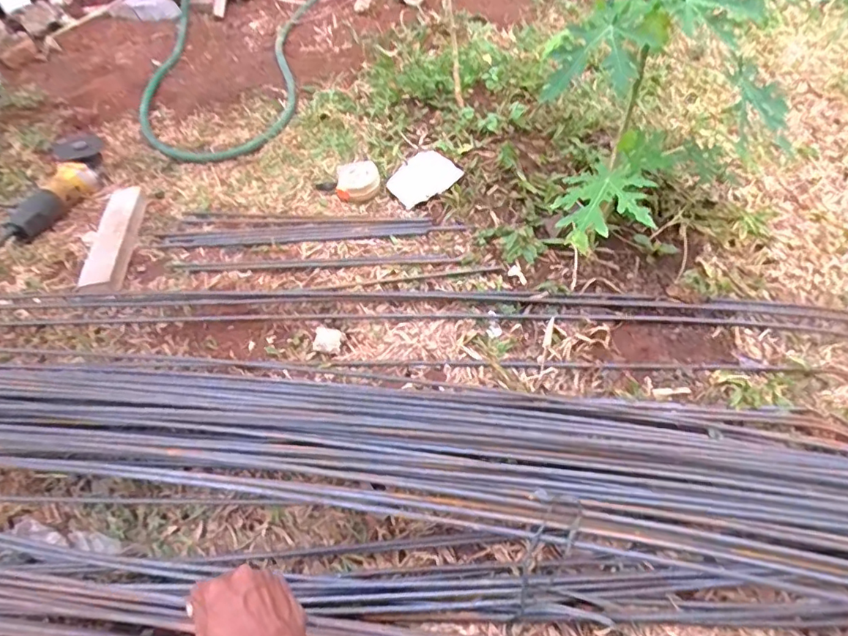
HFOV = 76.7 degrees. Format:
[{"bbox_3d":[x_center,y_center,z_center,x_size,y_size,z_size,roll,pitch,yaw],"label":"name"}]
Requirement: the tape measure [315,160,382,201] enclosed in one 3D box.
[{"bbox_3d":[-0.141,-0.253,0.988,0.123,0.042,0.092,-5,53,8],"label":"tape measure"}]

